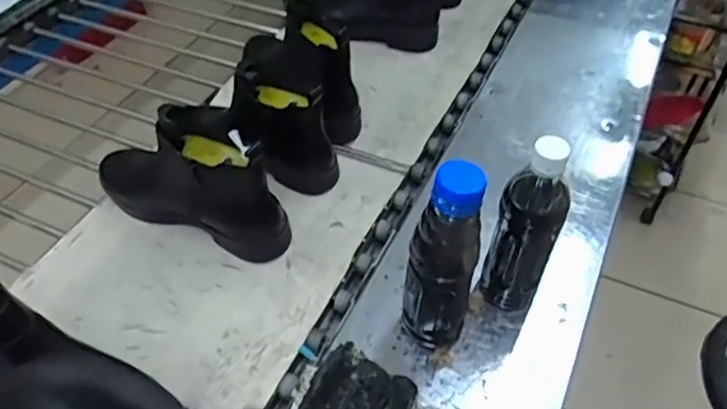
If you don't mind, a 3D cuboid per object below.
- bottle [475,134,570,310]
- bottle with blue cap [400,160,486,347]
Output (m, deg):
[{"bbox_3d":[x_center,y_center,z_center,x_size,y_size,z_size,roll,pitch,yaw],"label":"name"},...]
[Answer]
[{"bbox_3d":[0.155,0.025,0.561,0.057,0.214,0.055,20,52,17],"label":"bottle"},{"bbox_3d":[0.069,0.058,0.532,0.058,0.224,0.048,4,49,4],"label":"bottle with blue cap"}]

